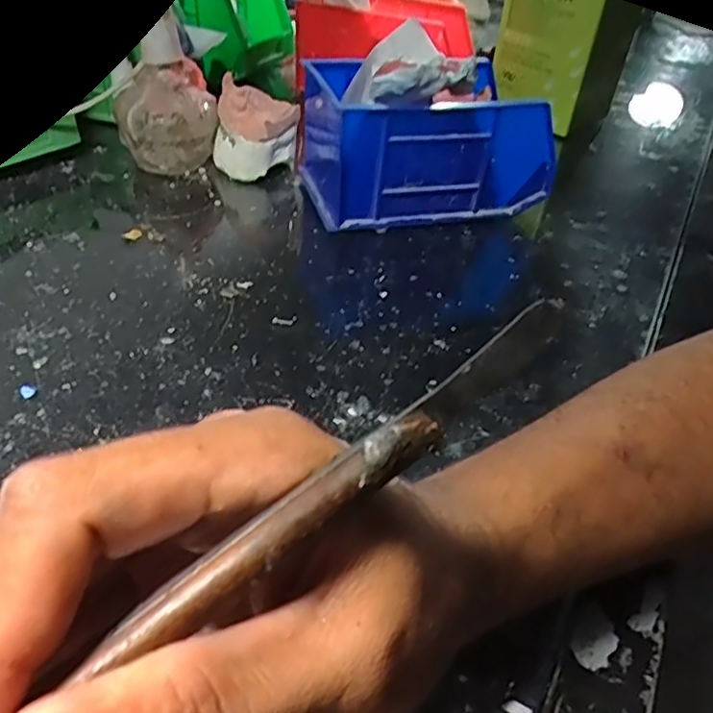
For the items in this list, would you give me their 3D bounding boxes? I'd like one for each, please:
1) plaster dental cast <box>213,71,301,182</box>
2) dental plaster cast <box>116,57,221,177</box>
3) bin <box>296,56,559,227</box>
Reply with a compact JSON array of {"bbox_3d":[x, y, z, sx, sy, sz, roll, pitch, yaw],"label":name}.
[{"bbox_3d":[-0.080,-0.178,0.503,0.066,0.059,0.059,-2,41,-10],"label":"plaster dental cast"},{"bbox_3d":[-0.147,-0.182,0.487,0.073,0.074,0.048,1,40,-6],"label":"dental plaster cast"},{"bbox_3d":[0.049,-0.160,0.469,0.176,0.097,0.097,-10,42,-19],"label":"bin"}]

